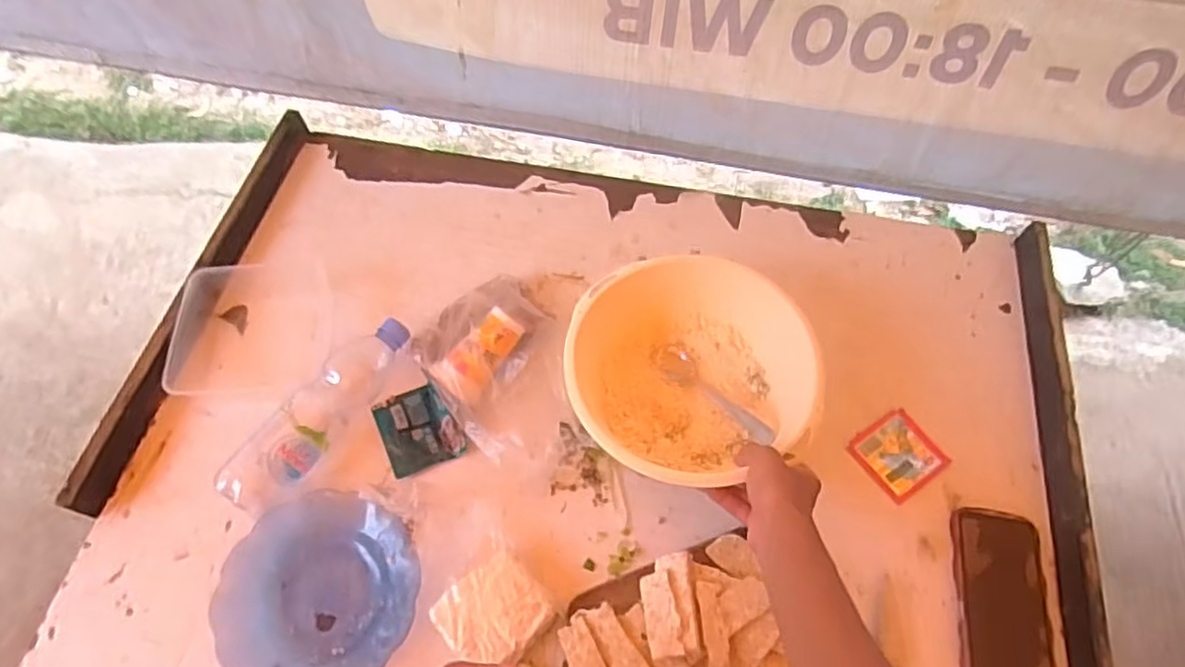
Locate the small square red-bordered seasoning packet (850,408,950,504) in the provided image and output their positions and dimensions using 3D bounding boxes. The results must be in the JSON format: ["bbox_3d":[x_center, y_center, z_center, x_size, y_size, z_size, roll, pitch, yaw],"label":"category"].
[{"bbox_3d":[0.325,0.127,0.715,0.081,0.005,0.076,-29,64,-15],"label":"small square red-bordered seasoning packet"}]

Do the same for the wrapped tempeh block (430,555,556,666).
[{"bbox_3d":[-0.090,0.260,0.624,0.086,0.034,0.084,-40,67,-19],"label":"wrapped tempeh block"}]

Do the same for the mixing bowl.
[{"bbox_3d":[0.104,0.037,0.697,0.253,0.086,0.253,0,60,1],"label":"mixing bowl"}]

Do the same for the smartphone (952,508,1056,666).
[{"bbox_3d":[0.386,0.250,0.633,0.082,0.013,0.169,9,61,6],"label":"smartphone"}]

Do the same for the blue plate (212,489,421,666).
[{"bbox_3d":[-0.258,0.243,0.635,0.189,0.040,0.177,-2,69,5],"label":"blue plate"}]

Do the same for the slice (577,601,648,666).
[{"bbox_3d":[0.024,0.288,0.607,0.031,0.008,0.094,-32,67,-12],"label":"slice"}]

